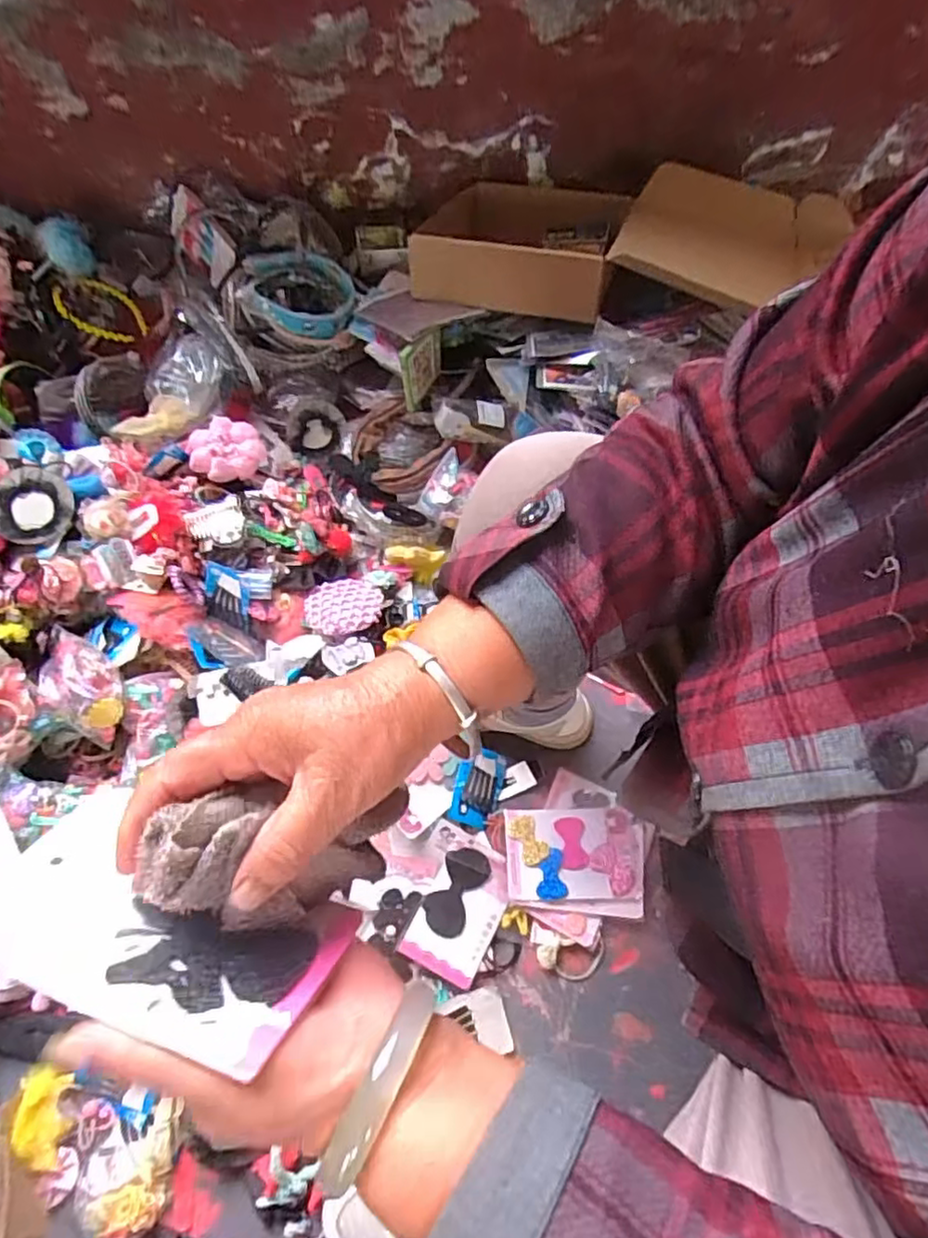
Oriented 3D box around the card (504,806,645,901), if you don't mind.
[{"bbox_3d":[0.123,0.259,0.713,0.150,0.014,0.096,-1,64,0],"label":"card"}]

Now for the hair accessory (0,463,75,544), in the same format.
[{"bbox_3d":[-0.519,-0.136,0.770,0.090,0.022,0.094,-12,87,-11],"label":"hair accessory"}]

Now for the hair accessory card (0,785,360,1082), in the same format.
[{"bbox_3d":[-0.129,0.124,0.265,0.146,0.010,0.076,17,30,16],"label":"hair accessory card"}]

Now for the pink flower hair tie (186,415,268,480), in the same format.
[{"bbox_3d":[-0.323,-0.223,0.881,0.098,0.058,0.078,-31,67,-14],"label":"pink flower hair tie"}]

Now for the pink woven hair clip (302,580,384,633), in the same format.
[{"bbox_3d":[-0.154,-0.013,0.825,0.097,0.025,0.093,-12,48,-10],"label":"pink woven hair clip"}]

